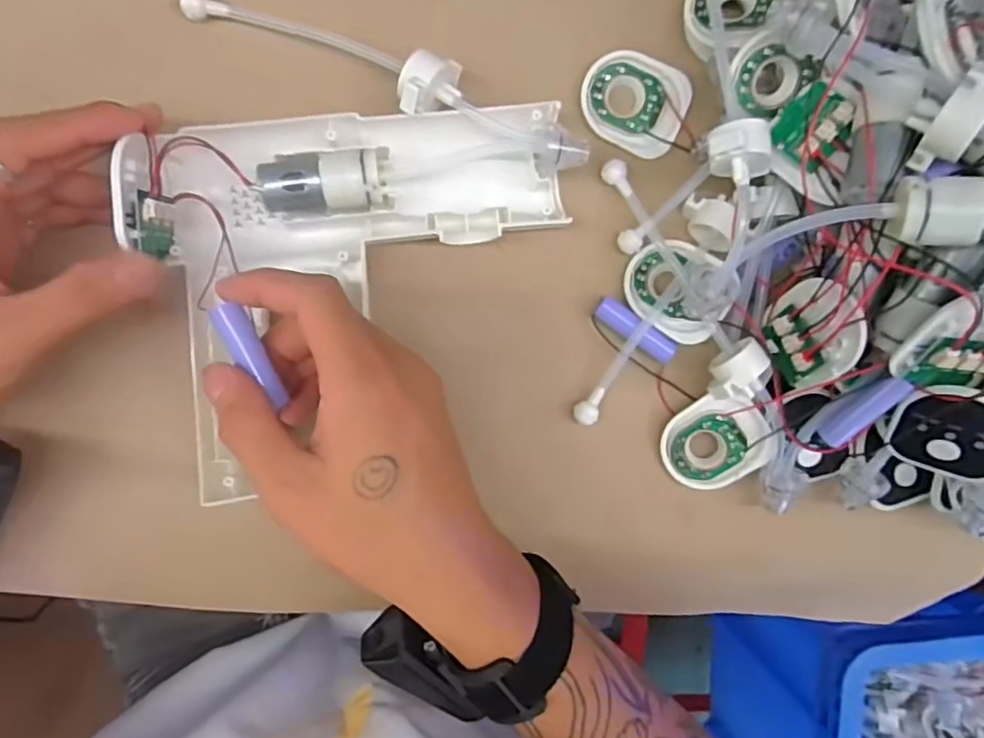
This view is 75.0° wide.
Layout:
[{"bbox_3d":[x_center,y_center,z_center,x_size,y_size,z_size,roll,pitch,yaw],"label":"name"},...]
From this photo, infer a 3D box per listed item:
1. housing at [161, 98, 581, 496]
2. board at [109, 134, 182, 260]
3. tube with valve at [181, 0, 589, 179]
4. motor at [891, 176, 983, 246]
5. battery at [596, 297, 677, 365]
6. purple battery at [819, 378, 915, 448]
[{"bbox_3d":[-0.059,-0.036,0.332,0.207,0.051,0.185,-6,96,-7],"label":"housing"},{"bbox_3d":[-0.162,-0.080,0.300,0.017,0.032,0.052,-4,95,-7],"label":"board"},{"bbox_3d":[-0.050,-0.149,0.315,0.210,0.025,0.033,23,91,-6],"label":"tube with valve"},{"bbox_3d":[0.192,-0.061,0.250,0.060,0.021,0.025,5,95,20],"label":"motor"},{"bbox_3d":[0.079,-0.020,0.351,0.049,0.014,0.014,34,97,-1],"label":"battery"},{"bbox_3d":[0.184,0.020,0.317,0.013,0.009,0.048,30,127,-9],"label":"purple battery"}]

